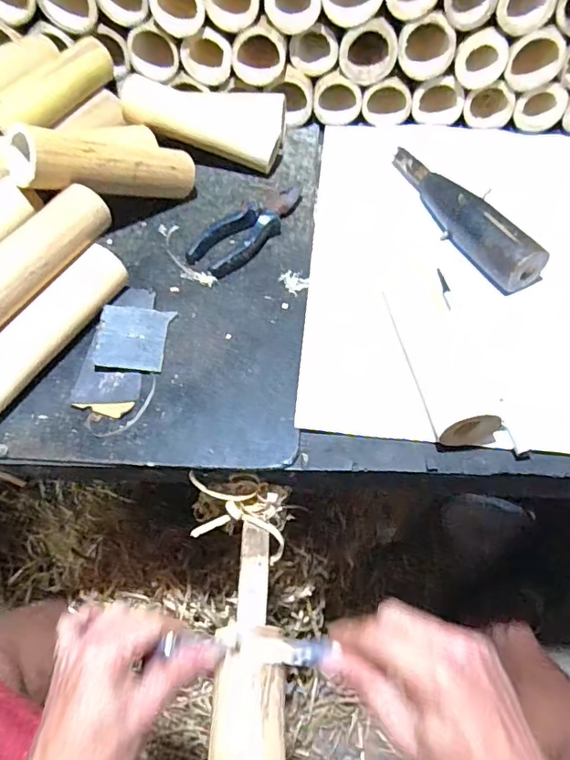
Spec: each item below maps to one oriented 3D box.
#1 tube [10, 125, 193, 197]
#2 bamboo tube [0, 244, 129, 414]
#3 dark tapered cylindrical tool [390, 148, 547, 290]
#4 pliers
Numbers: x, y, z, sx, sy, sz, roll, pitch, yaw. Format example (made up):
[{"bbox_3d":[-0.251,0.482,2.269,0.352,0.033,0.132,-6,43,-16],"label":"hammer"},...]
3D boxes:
[{"bbox_3d":[-0.173,-0.216,0.516,0.179,0.054,0.046,-13,58,-43],"label":"tube"},{"bbox_3d":[-0.210,-0.048,0.456,0.038,0.040,0.182,29,64,13],"label":"bamboo tube"},{"bbox_3d":[0.182,-0.186,0.540,0.043,0.050,0.217,-25,65,-15],"label":"dark tapered cylindrical tool"},{"bbox_3d":[-0.036,-0.162,0.545,0.050,0.019,0.143,39,67,18],"label":"pliers"}]

